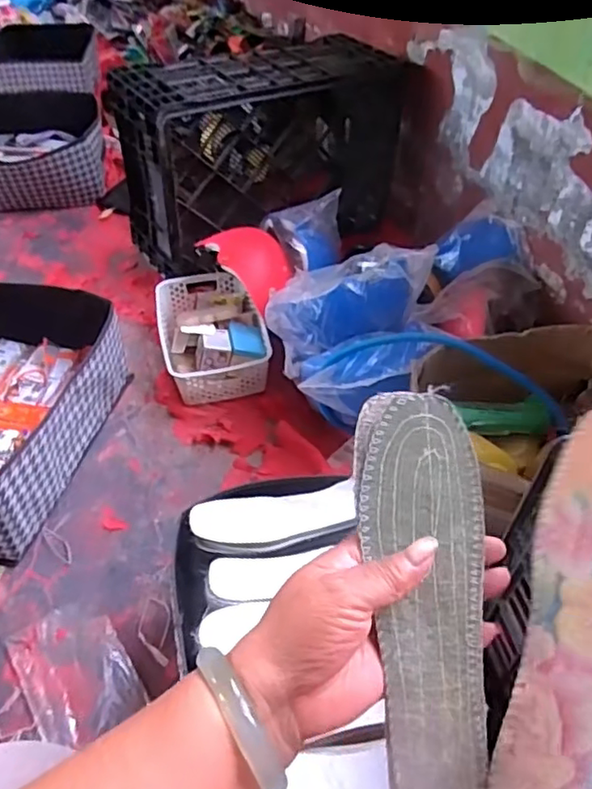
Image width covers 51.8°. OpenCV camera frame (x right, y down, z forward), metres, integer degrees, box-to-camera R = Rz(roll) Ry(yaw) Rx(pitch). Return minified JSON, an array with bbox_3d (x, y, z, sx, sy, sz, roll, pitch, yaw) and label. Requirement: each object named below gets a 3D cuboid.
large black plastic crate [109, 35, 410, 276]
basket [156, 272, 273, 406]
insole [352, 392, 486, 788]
[{"bbox_3d":[-0.049,-0.546,1.373,0.647,0.374,0.294,-32,55,-26],"label":"large black plastic crate"},{"bbox_3d":[-0.167,-0.128,1.206,0.196,0.084,0.305,-11,49,-11],"label":"basket"},{"bbox_3d":[0.070,0.109,0.331,0.067,0.011,0.220,-1,77,-2],"label":"insole"}]

